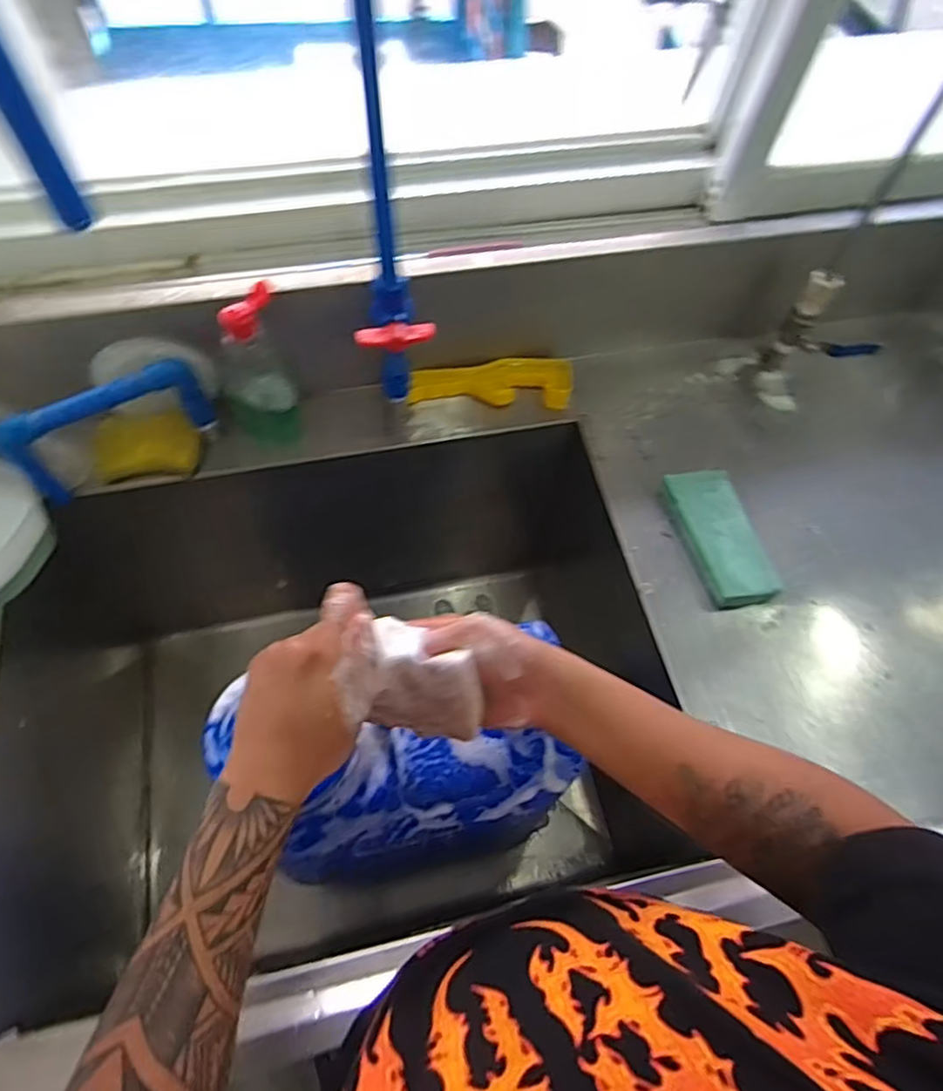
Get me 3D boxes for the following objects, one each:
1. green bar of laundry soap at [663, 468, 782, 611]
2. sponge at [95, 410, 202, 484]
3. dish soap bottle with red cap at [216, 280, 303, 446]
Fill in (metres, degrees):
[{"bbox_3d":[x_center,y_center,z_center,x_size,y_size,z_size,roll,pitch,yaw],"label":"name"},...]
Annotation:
[{"bbox_3d":[0.248,-0.009,0.671,0.062,0.031,0.147,-14,65,-10],"label":"green bar of laundry soap"},{"bbox_3d":[-0.332,-0.103,0.693,0.099,0.029,0.064,-7,95,-6],"label":"sponge"},{"bbox_3d":[-0.212,-0.166,0.664,0.067,0.173,0.048,-16,66,-12],"label":"dish soap bottle with red cap"}]

